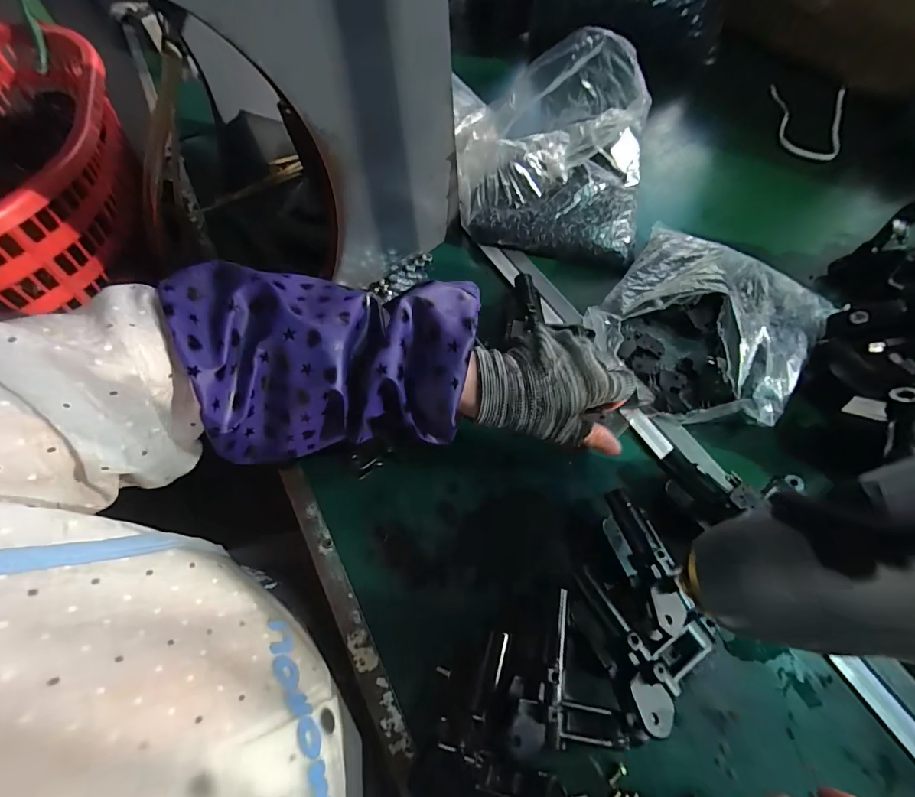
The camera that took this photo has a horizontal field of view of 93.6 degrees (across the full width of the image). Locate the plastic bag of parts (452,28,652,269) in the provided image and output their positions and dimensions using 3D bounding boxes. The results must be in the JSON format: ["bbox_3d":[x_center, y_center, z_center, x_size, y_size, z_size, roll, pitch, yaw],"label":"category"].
[{"bbox_3d":[0.092,-0.249,0.440,0.208,0.166,0.119,6,62,6],"label":"plastic bag of parts"}]

